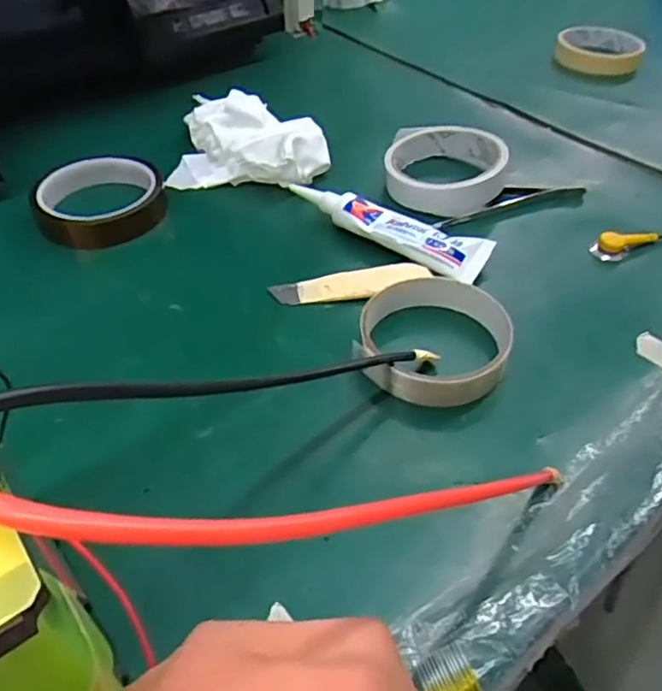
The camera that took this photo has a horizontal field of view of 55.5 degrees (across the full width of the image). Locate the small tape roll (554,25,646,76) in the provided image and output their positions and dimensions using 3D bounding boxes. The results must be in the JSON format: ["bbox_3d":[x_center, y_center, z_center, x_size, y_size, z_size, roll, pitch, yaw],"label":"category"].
[{"bbox_3d":[0.269,-0.297,0.632,0.082,0.026,0.076,0,46,-1],"label":"small tape roll"}]

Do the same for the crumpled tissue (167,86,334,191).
[{"bbox_3d":[-0.064,-0.156,0.485,0.125,0.047,0.073,11,47,9],"label":"crumpled tissue"}]

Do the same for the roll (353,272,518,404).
[{"bbox_3d":[0.058,-0.004,0.354,0.080,0.026,0.082,1,46,-1],"label":"roll"}]

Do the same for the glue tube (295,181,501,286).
[{"bbox_3d":[0.038,-0.083,0.422,0.141,0.017,0.033,26,51,22],"label":"glue tube"}]

